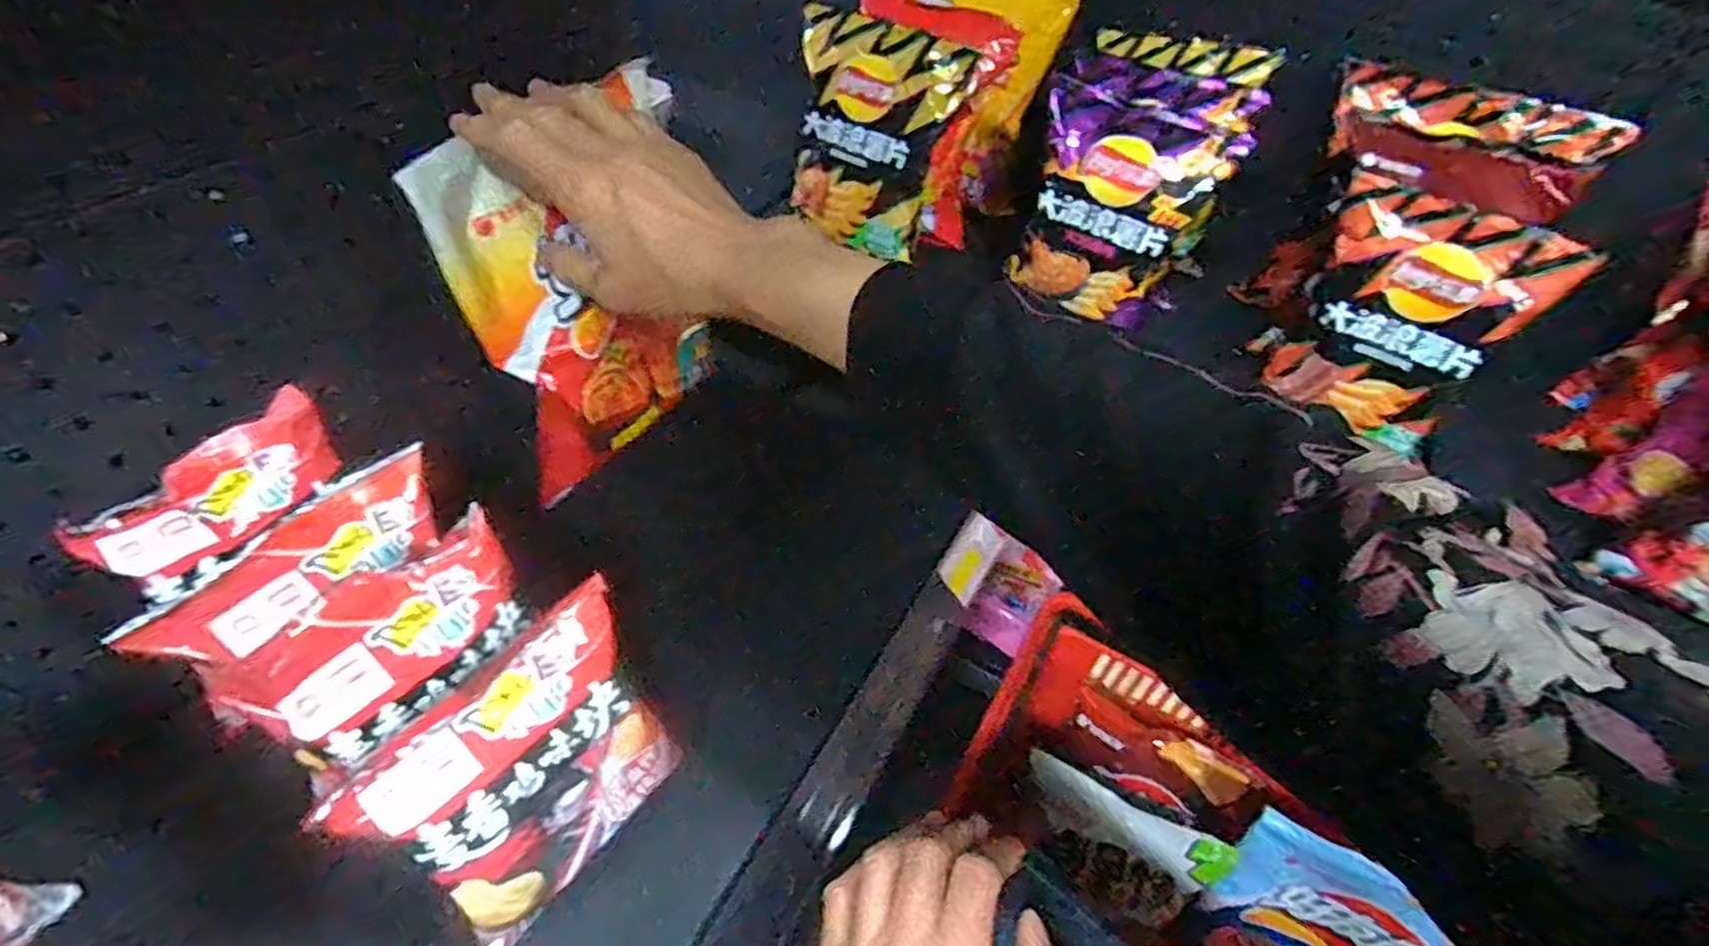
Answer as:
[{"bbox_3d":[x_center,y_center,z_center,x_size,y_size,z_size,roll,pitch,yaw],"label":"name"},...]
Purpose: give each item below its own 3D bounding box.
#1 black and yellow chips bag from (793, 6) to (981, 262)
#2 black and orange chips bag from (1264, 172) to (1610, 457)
[{"bbox_3d":[0.007,-0.322,0.728,0.160,0.197,0.047,28,30,12],"label":"black and yellow chips bag"},{"bbox_3d":[0.430,-0.116,0.603,0.159,0.174,0.066,30,51,20],"label":"black and orange chips bag"}]

